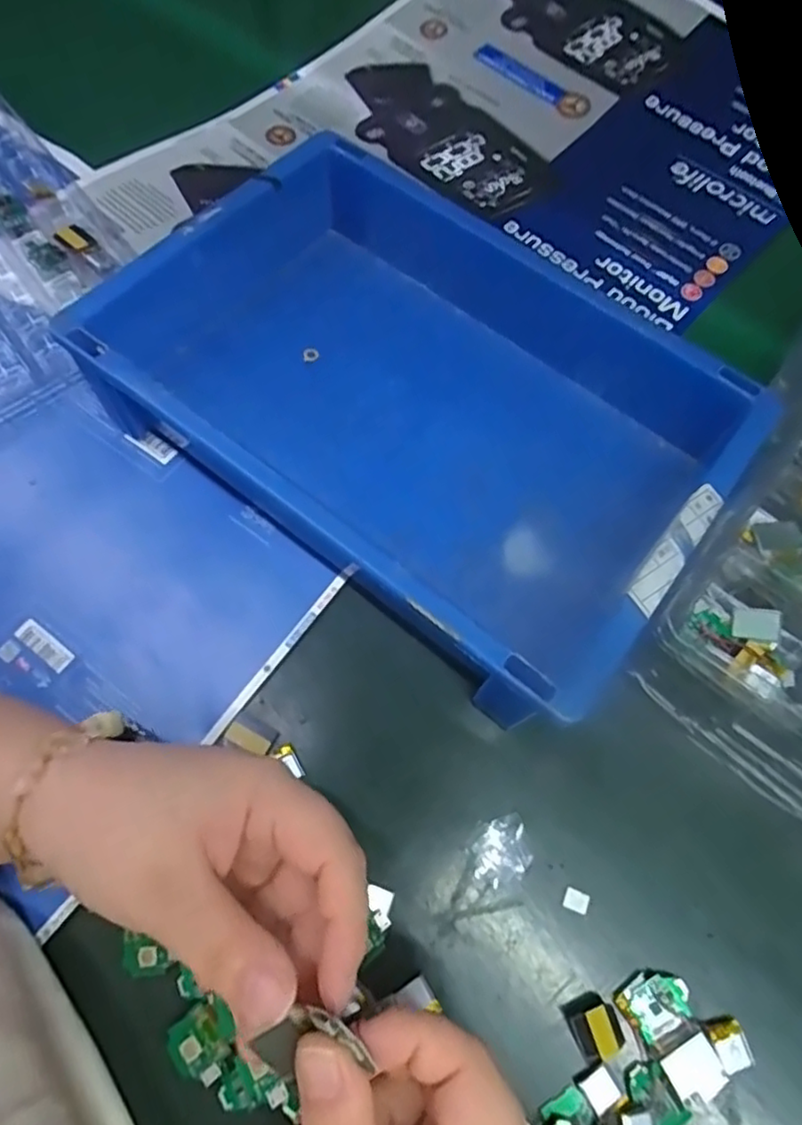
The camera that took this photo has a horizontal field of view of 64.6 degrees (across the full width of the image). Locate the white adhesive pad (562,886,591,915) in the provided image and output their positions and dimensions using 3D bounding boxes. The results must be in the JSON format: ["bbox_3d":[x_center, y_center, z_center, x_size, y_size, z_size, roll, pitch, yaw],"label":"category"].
[{"bbox_3d":[0.078,0.150,0.281,0.011,0.004,0.009,23,67,7],"label":"white adhesive pad"}]

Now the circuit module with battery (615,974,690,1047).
[{"bbox_3d":[0.108,0.185,0.267,0.028,0.005,0.021,-25,70,-12],"label":"circuit module with battery"}]

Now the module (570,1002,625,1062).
[{"bbox_3d":[0.082,0.195,0.263,0.019,0.006,0.018,-22,70,-11],"label":"module"}]

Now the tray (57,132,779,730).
[{"bbox_3d":[0.011,-0.087,0.342,0.297,0.068,0.204,35,70,12],"label":"tray"}]

